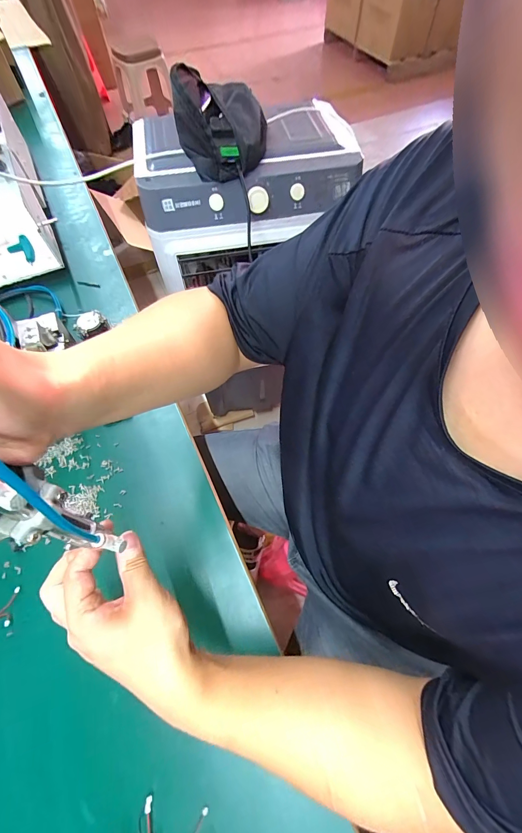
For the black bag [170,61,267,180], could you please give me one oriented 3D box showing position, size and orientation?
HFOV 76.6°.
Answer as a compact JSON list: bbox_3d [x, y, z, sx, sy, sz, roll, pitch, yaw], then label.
[{"bbox_3d":[-0.066,-0.515,0.571,0.148,0.098,0.215,2,62,2],"label":"black bag"}]

